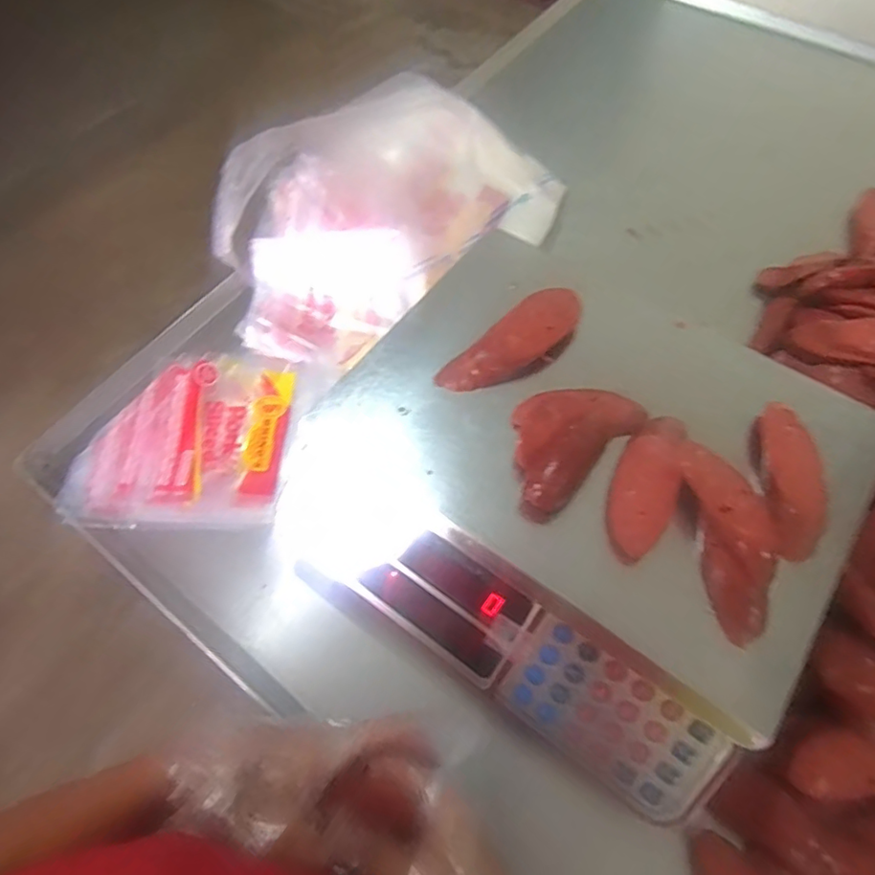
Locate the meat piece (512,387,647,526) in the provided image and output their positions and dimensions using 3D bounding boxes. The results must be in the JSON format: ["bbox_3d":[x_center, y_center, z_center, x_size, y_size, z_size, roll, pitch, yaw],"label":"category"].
[{"bbox_3d":[0.089,0.003,0.397,0.057,0.042,0.113,40,72,21],"label":"meat piece"}]

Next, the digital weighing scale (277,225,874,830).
[{"bbox_3d":[0.095,0.030,0.426,0.341,0.116,0.309,30,68,17],"label":"digital weighing scale"}]

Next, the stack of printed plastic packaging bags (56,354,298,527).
[{"bbox_3d":[-0.234,-0.001,0.533,0.189,0.036,0.160,0,63,4],"label":"stack of printed plastic packaging bags"}]

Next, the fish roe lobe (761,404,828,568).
[{"bbox_3d":[0.234,0.027,0.384,0.036,0.025,0.110,7,63,7],"label":"fish roe lobe"}]

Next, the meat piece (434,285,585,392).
[{"bbox_3d":[0.061,-0.071,0.433,0.125,0.029,0.043,-37,66,-15],"label":"meat piece"}]

